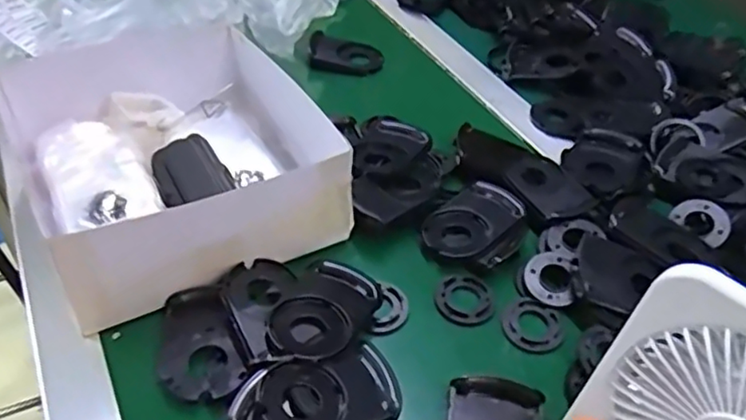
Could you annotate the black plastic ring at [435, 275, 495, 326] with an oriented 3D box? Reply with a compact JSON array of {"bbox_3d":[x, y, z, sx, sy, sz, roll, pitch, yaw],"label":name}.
[{"bbox_3d":[0.068,0.066,0.454,0.043,0.007,0.040,3,44,-3],"label":"black plastic ring"}]

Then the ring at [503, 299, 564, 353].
[{"bbox_3d":[0.115,0.083,0.442,0.041,0.008,0.039,3,44,-3],"label":"ring"}]

